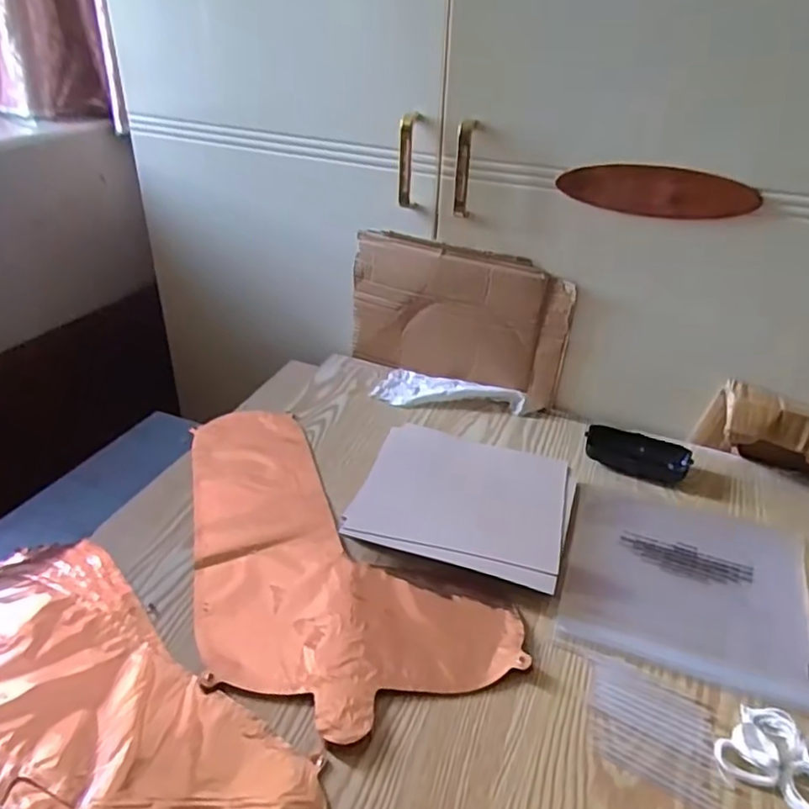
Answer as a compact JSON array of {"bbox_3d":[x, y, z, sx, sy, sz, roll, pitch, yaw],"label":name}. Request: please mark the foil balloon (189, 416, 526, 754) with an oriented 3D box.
[{"bbox_3d":[-0.102,0.119,0.582,0.211,0.009,0.407,-17,37,-28],"label":"foil balloon"}]

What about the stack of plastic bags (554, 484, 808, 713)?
[{"bbox_3d":[0.247,0.153,0.561,0.202,0.009,0.207,12,34,14],"label":"stack of plastic bags"}]

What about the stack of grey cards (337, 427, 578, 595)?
[{"bbox_3d":[0.063,0.088,0.634,0.198,0.017,0.188,13,34,15],"label":"stack of grey cards"}]

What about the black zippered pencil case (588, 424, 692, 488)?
[{"bbox_3d":[0.254,0.054,0.693,0.107,0.030,0.043,12,34,14],"label":"black zippered pencil case"}]

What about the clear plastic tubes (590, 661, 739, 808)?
[{"bbox_3d":[0.178,0.226,0.441,0.098,0.004,0.076,18,36,23],"label":"clear plastic tubes"}]

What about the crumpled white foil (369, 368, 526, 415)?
[{"bbox_3d":[0.055,-0.015,0.789,0.181,0.020,0.076,12,34,15],"label":"crumpled white foil"}]

